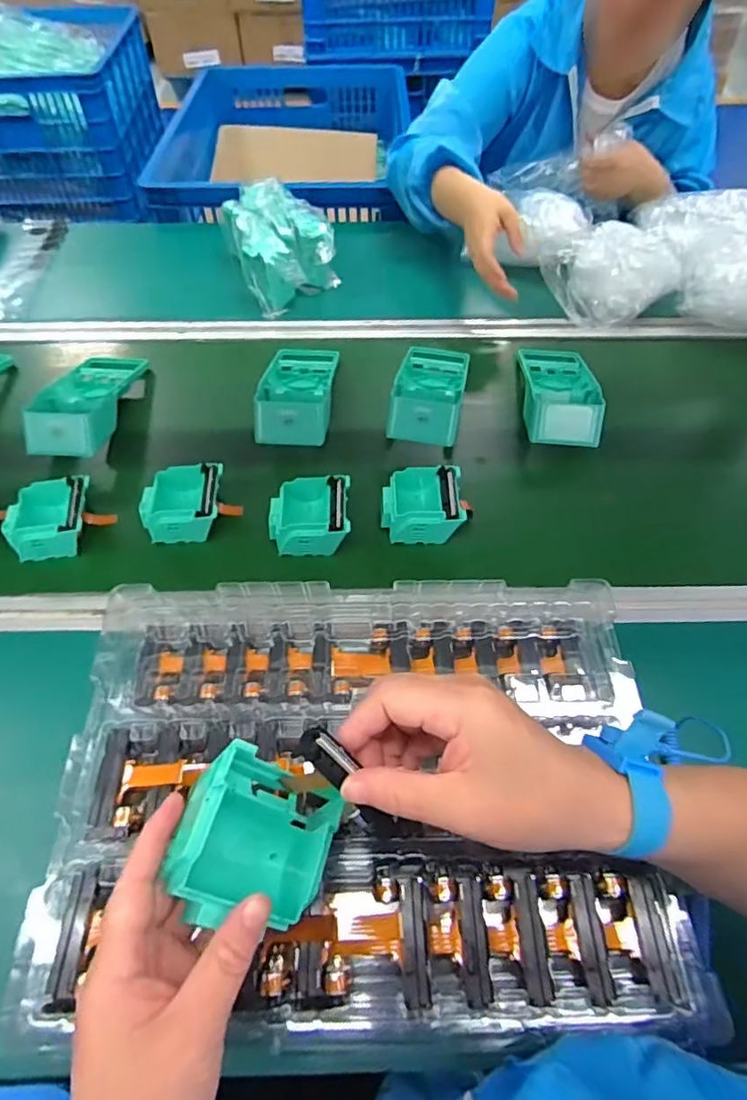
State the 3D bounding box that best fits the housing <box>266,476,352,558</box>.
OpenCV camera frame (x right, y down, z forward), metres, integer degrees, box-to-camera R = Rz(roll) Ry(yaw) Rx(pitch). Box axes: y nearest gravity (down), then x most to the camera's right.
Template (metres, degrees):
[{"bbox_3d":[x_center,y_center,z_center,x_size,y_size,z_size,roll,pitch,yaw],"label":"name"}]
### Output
[{"bbox_3d":[-0.063,-0.032,0.578,0.081,0.044,0.077,-2,56,0],"label":"housing"}]

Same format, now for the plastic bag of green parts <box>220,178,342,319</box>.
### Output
[{"bbox_3d":[-0.144,-0.460,0.846,0.132,0.090,0.216,-21,58,-13],"label":"plastic bag of green parts"}]

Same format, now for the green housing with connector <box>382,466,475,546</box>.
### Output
[{"bbox_3d":[0.054,-0.040,0.587,0.091,0.053,0.085,1,56,1],"label":"green housing with connector"}]

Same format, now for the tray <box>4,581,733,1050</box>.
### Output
[{"bbox_3d":[-0.006,0.148,0.380,0.381,0.037,0.271,0,56,1],"label":"tray"}]

